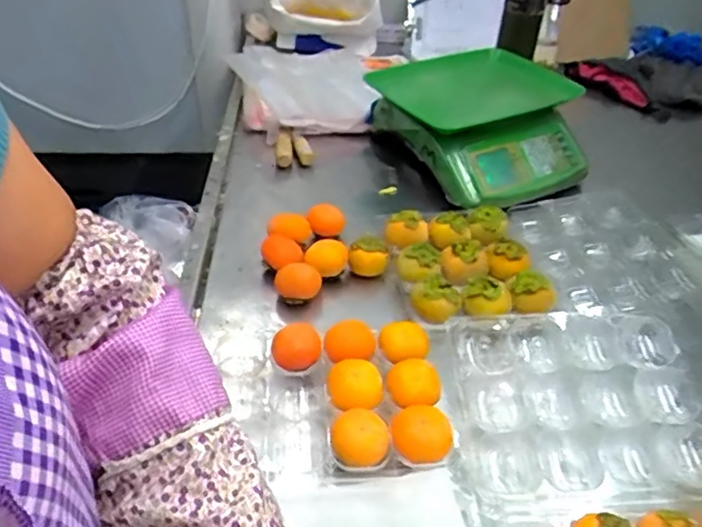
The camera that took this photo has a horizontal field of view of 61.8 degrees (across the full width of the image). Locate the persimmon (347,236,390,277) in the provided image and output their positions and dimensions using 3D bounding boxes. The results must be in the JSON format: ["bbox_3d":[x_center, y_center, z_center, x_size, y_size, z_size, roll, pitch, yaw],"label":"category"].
[{"bbox_3d":[0.023,-0.011,0.706,0.047,0.037,0.046,3,38,-3],"label":"persimmon"}]

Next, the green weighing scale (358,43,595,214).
[{"bbox_3d":[0.204,-0.217,0.900,0.275,0.108,0.302,-15,43,-24],"label":"green weighing scale"}]

